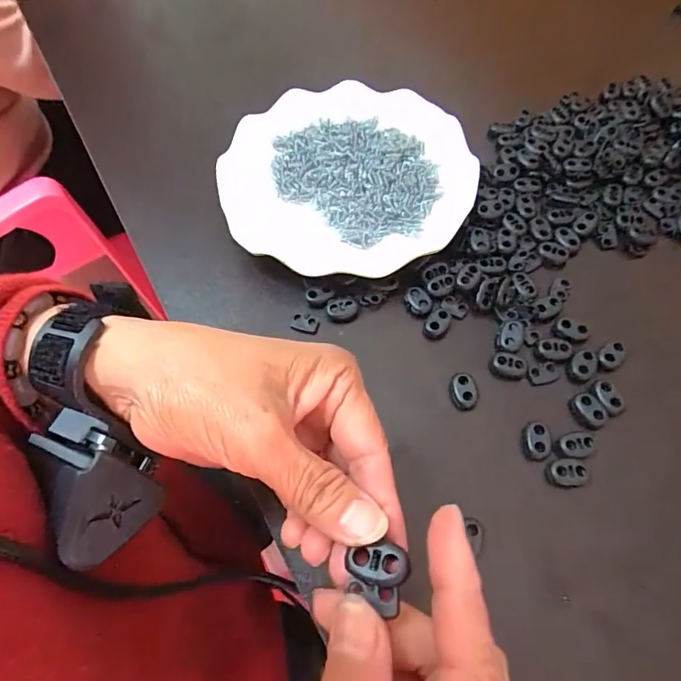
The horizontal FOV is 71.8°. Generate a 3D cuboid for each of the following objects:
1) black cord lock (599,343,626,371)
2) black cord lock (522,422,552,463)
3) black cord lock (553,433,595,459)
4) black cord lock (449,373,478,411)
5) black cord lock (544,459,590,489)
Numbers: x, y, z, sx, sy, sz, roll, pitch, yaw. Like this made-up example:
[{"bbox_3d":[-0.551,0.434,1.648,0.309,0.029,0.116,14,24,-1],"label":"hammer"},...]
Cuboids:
[{"bbox_3d":[0.165,0.009,0.286,0.020,0.004,0.013,-41,70,-19],"label":"black cord lock"},{"bbox_3d":[0.111,0.057,0.265,0.013,0.005,0.020,4,62,2],"label":"black cord lock"},{"bbox_3d":[0.132,0.059,0.263,0.024,0.004,0.014,-9,63,-4],"label":"black cord lock"},{"bbox_3d":[0.074,0.031,0.281,0.015,0.008,0.021,-6,63,-3],"label":"black cord lock"},{"bbox_3d":[0.124,0.072,0.256,0.021,0.004,0.015,2,62,1],"label":"black cord lock"}]

